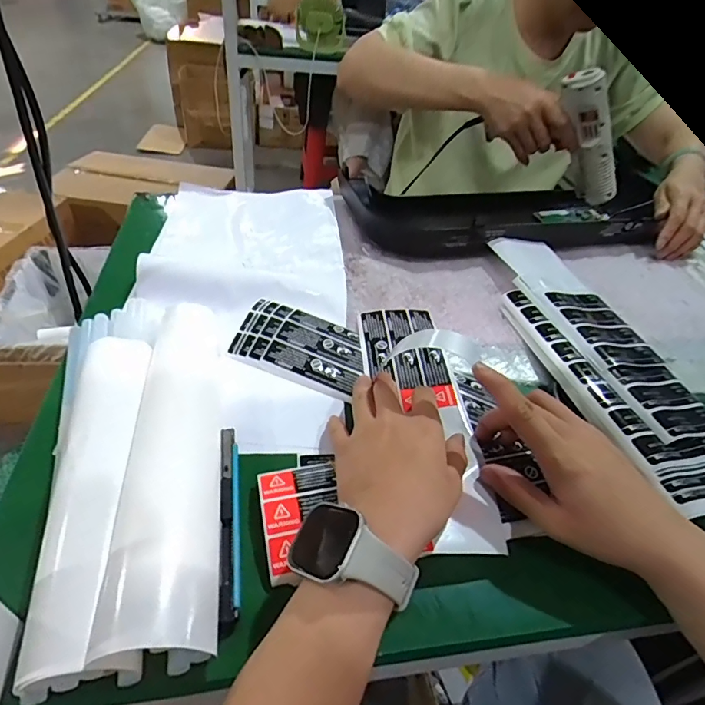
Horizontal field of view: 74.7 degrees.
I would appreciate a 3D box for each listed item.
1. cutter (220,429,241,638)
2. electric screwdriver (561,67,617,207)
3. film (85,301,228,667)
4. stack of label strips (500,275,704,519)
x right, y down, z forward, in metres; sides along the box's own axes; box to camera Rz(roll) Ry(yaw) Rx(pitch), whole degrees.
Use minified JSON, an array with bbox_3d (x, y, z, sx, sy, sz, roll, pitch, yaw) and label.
[{"bbox_3d":[-0.082,0.108,0.310,0.012,0.010,0.142,-4,43,-12],"label":"cutter"},{"bbox_3d":[0.309,-0.277,0.602,0.052,0.168,0.057,-1,34,34],"label":"electric screwdriver"},{"bbox_3d":[-0.127,0.056,0.344,0.059,0.028,0.291,-3,43,-12],"label":"film"},{"bbox_3d":[0.242,0.018,0.420,0.112,0.021,0.264,-9,48,-11],"label":"stack of label strips"}]

